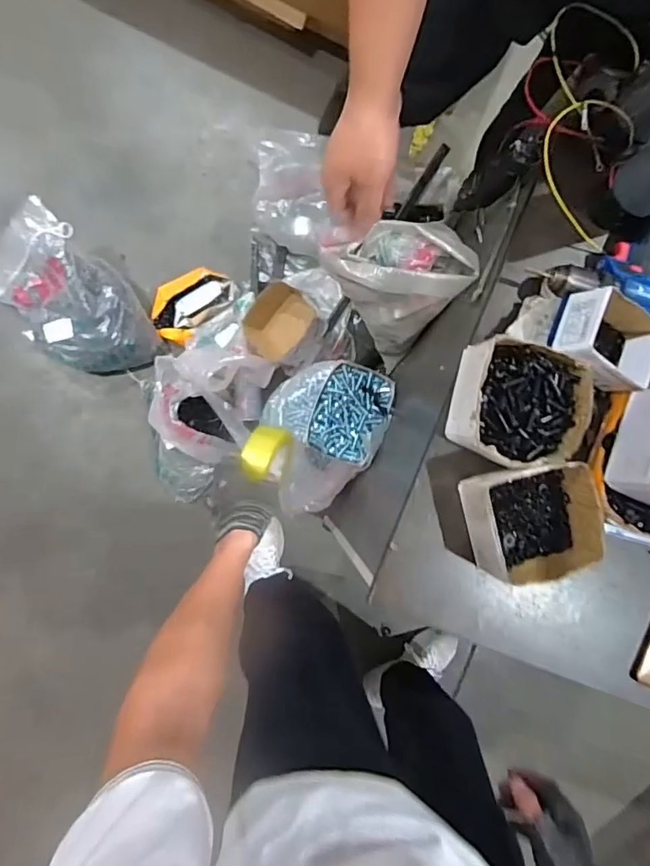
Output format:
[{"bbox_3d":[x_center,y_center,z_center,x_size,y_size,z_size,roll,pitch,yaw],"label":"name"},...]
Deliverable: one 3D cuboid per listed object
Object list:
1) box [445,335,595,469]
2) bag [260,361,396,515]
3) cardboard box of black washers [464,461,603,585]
[{"bbox_3d":[0.244,-0.033,0.639,0.154,0.069,0.150,12,89,-8],"label":"box"},{"bbox_3d":[-0.015,0.010,1.001,0.217,0.125,0.299,20,88,-7],"label":"bag"},{"bbox_3d":[0.263,0.108,0.641,0.145,0.069,0.138,-15,93,-7],"label":"cardboard box of black washers"}]

